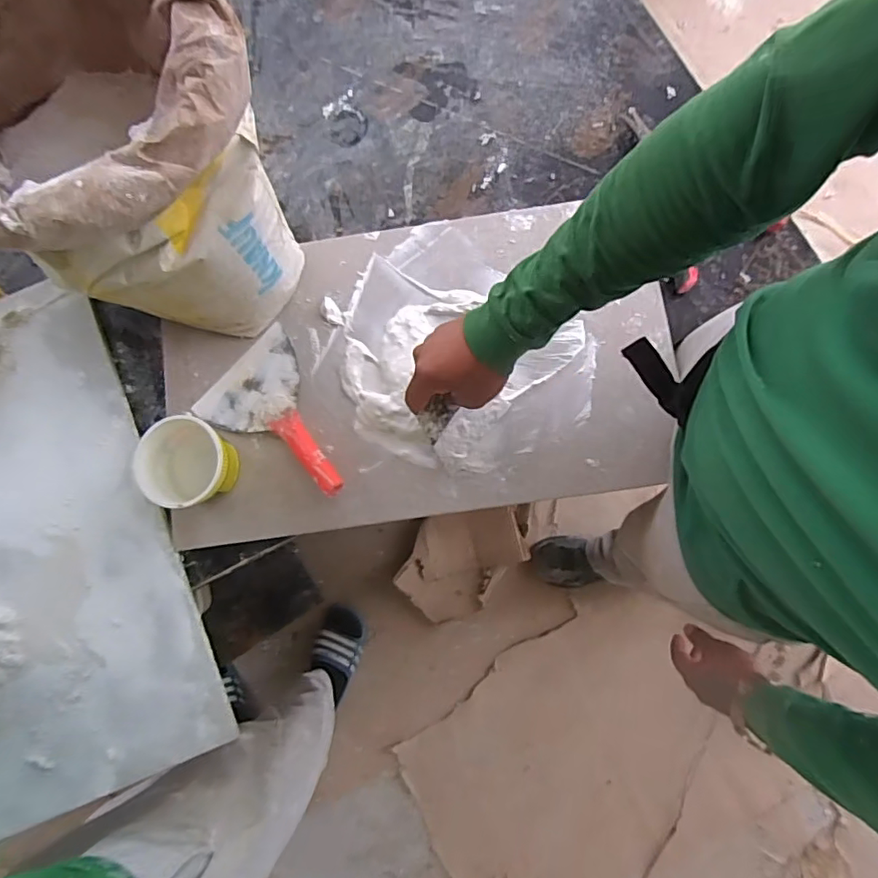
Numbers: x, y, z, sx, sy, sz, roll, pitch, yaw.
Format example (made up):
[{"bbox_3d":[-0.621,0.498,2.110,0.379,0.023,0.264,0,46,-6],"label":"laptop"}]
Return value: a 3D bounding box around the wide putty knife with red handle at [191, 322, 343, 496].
[{"bbox_3d":[-0.171,-0.026,0.635,0.200,0.030,0.133,41,85,9],"label":"wide putty knife with red handle"}]

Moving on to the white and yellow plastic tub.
[{"bbox_3d":[-0.267,0.027,0.603,0.092,0.076,0.095,-1,80,4],"label":"white and yellow plastic tub"}]

